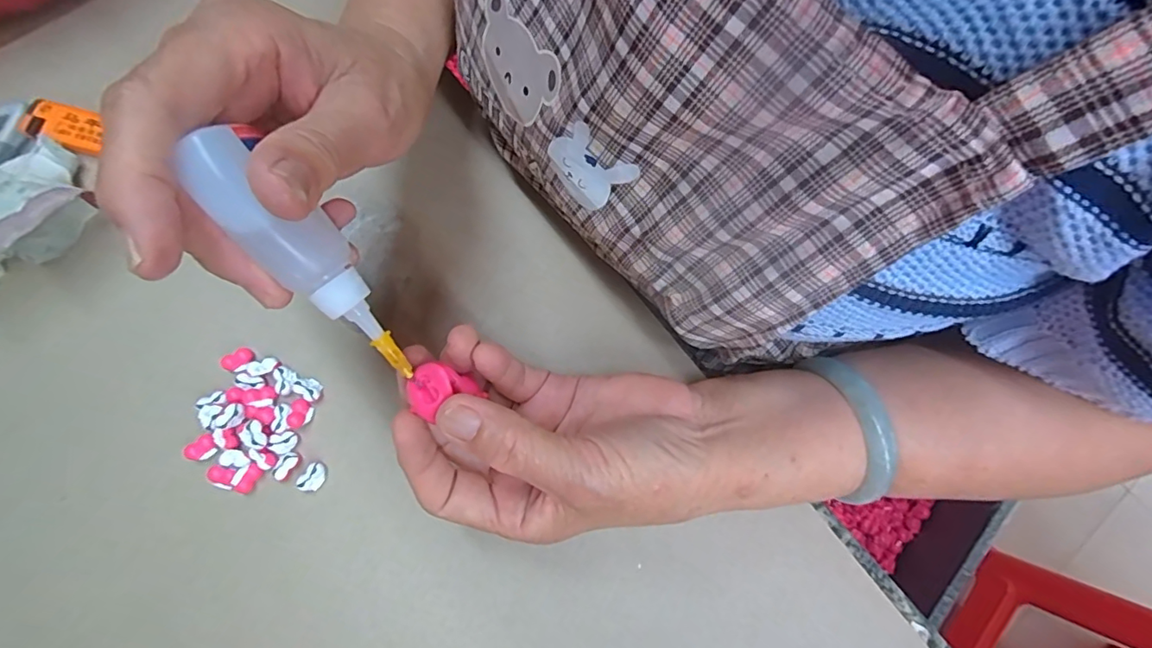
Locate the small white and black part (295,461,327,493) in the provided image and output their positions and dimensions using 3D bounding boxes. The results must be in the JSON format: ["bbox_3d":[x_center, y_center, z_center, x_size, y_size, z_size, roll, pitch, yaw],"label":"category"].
[{"bbox_3d":[-0.128,0.075,0.248,0.010,0.009,0.014,18,76,2],"label":"small white and black part"}]

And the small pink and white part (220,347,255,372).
[{"bbox_3d":[-0.173,0.018,0.259,0.015,0.004,0.009,-24,79,-8],"label":"small pink and white part"}]

